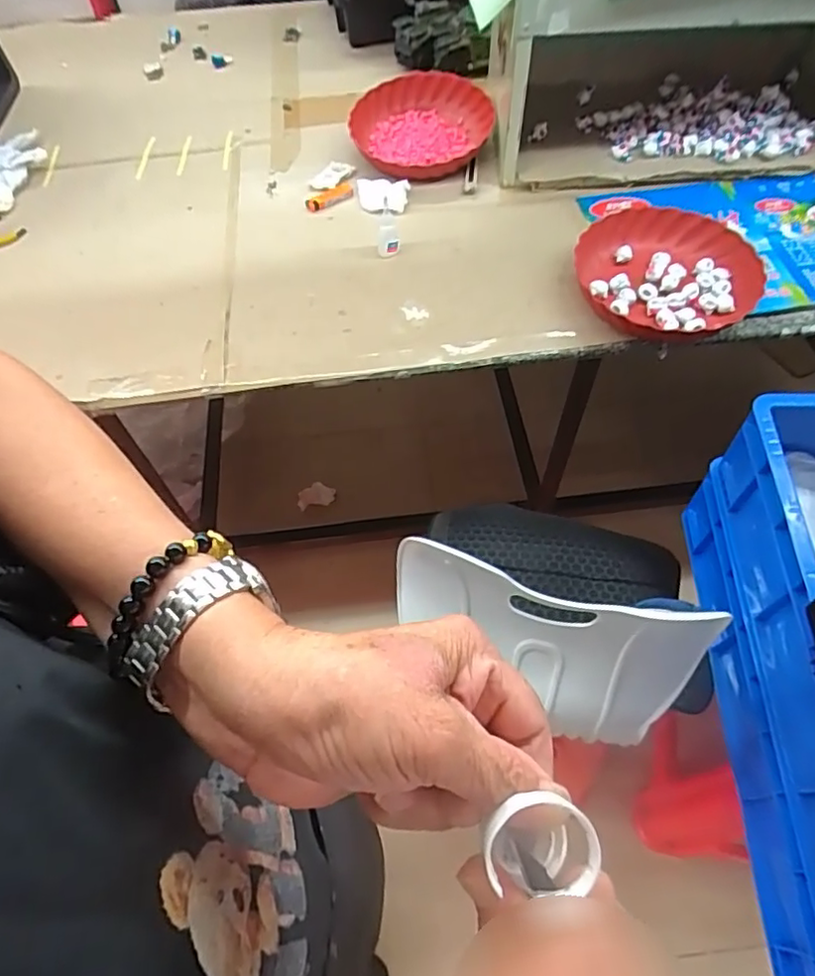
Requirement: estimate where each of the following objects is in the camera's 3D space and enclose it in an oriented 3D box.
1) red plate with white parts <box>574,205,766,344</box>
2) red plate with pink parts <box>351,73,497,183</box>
[{"bbox_3d":[0.367,-0.302,0.854,0.252,0.042,0.242,-34,63,-17],"label":"red plate with white parts"},{"bbox_3d":[0.023,-0.646,1.081,0.247,0.052,0.255,13,60,10],"label":"red plate with pink parts"}]

